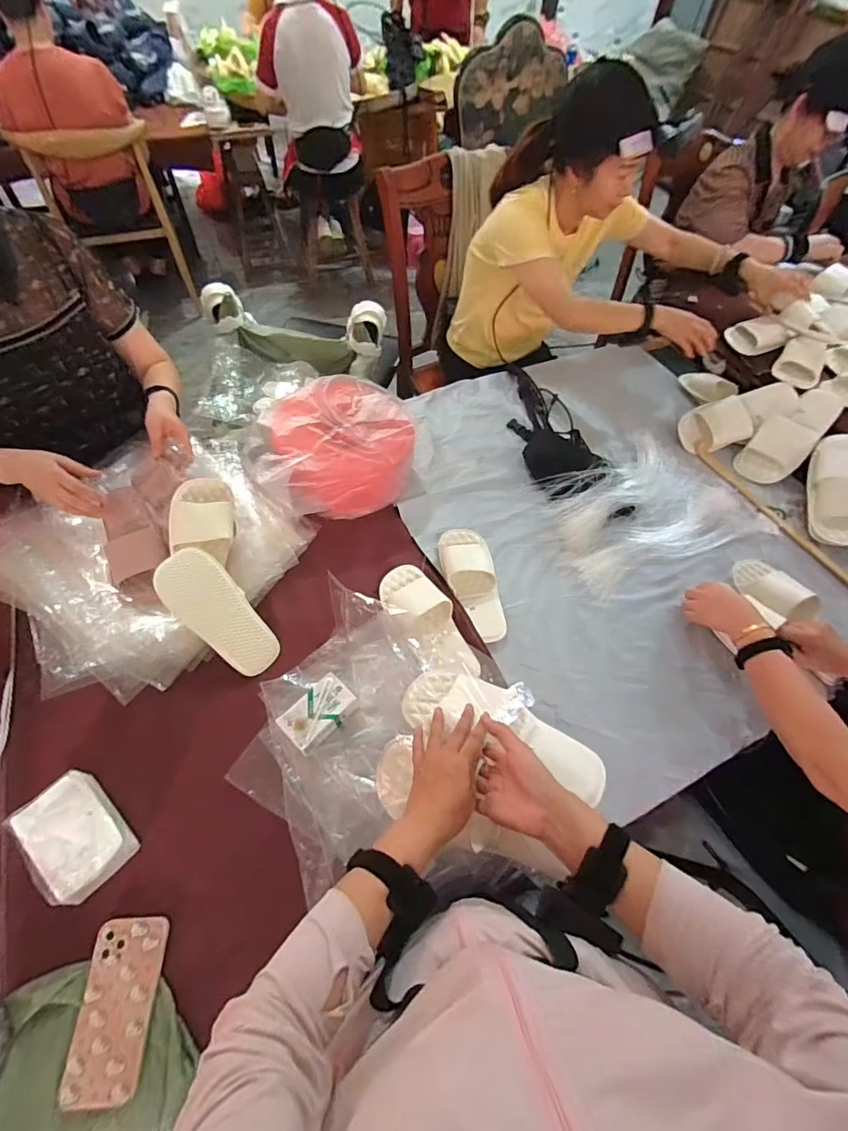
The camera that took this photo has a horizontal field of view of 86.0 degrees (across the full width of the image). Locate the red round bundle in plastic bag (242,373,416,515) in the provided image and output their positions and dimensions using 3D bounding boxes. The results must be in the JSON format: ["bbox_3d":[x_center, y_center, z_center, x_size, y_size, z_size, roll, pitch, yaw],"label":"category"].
[{"bbox_3d":[-0.169,-0.231,0.923,0.348,0.131,0.267,-32,66,-21],"label":"red round bundle in plastic bag"}]

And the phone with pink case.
[{"bbox_3d":[-0.359,0.516,0.533,0.082,0.010,0.163,-1,59,-5],"label":"phone with pink case"}]

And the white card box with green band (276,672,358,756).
[{"bbox_3d":[-0.163,0.228,0.707,0.066,0.039,0.108,39,64,18],"label":"white card box with green band"}]

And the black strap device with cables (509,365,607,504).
[{"bbox_3d":[0.285,-0.335,1.066,0.152,0.056,0.438,-9,60,-9],"label":"black strap device with cables"}]

